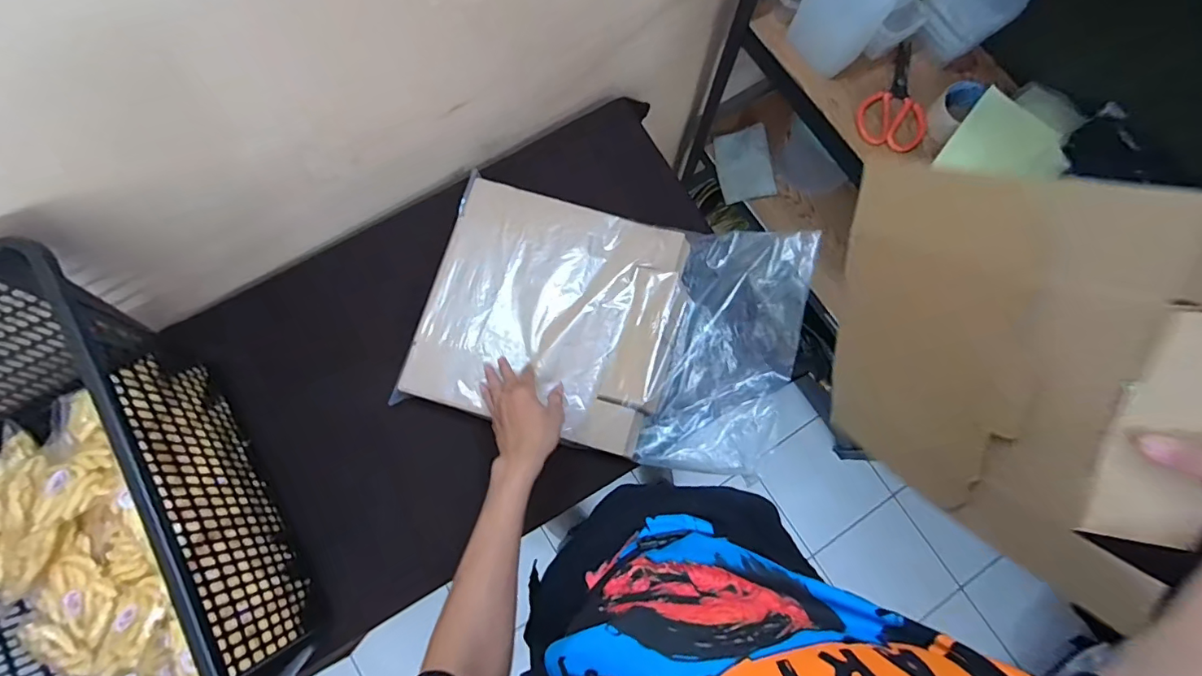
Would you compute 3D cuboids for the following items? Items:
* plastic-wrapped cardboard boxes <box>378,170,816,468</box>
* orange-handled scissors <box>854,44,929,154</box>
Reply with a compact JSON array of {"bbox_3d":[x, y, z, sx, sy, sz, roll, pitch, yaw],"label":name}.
[{"bbox_3d":[0.008,-0.023,0.760,0.536,0.065,0.351,15,82,4],"label":"plastic-wrapped cardboard boxes"},{"bbox_3d":[0.467,-0.388,0.822,0.109,0.017,0.180,6,79,1],"label":"orange-handled scissors"}]

